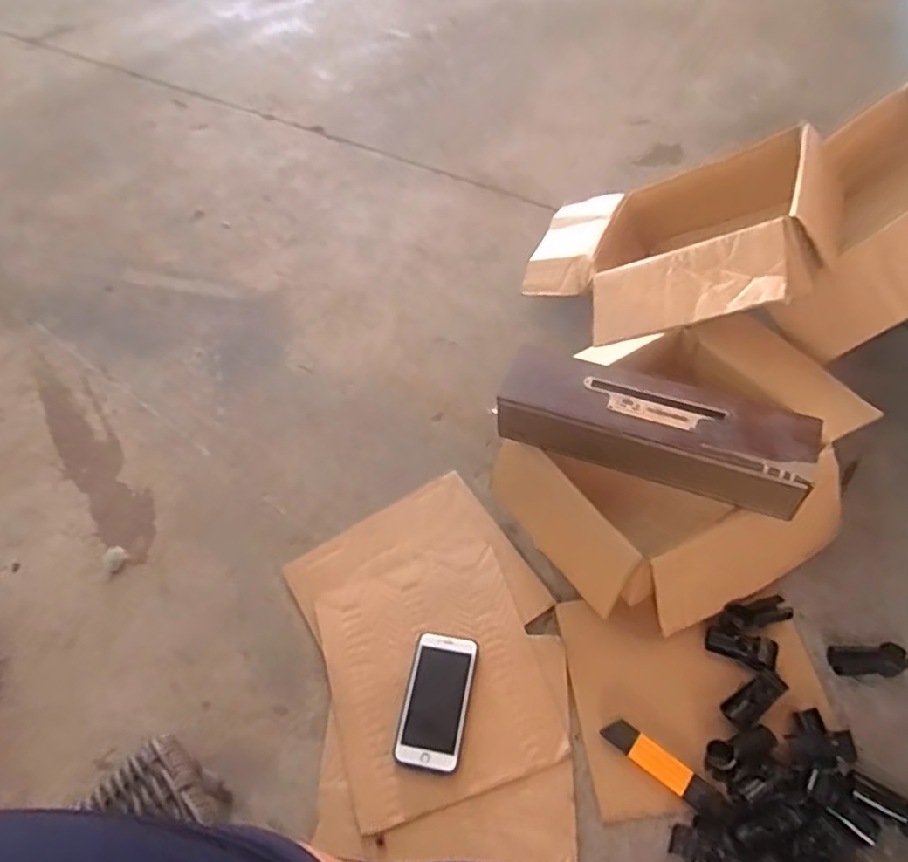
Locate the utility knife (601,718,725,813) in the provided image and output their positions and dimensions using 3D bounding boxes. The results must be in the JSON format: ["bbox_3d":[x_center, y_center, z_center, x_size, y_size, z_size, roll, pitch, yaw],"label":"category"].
[{"bbox_3d":[0.238,0.384,0.732,0.137,0.015,0.031,32,61,26],"label":"utility knife"}]

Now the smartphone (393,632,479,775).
[{"bbox_3d":[-0.021,0.333,0.791,0.078,0.014,0.155,8,53,11],"label":"smartphone"}]

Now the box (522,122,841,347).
[{"bbox_3d":[0.375,-0.299,1.122,0.494,0.155,0.423,-8,46,36],"label":"box"}]

